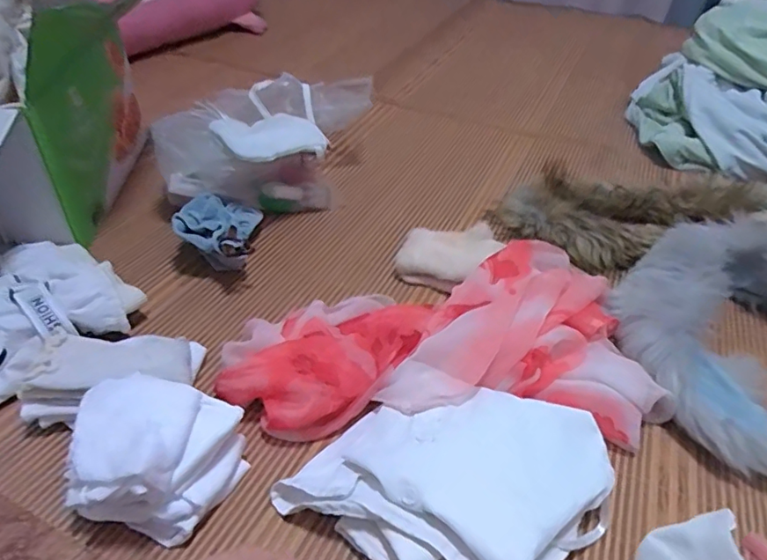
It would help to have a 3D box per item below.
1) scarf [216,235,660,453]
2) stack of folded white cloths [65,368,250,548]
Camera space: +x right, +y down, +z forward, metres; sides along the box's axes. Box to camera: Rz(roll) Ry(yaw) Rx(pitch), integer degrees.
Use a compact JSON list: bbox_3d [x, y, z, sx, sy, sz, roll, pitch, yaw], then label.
[{"bbox_3d":[0.050,0.042,0.512,0.384,0.052,0.229,2,41,-2],"label":"scarf"},{"bbox_3d":[-0.162,0.121,0.379,0.107,0.069,0.094,6,41,3],"label":"stack of folded white cloths"}]

